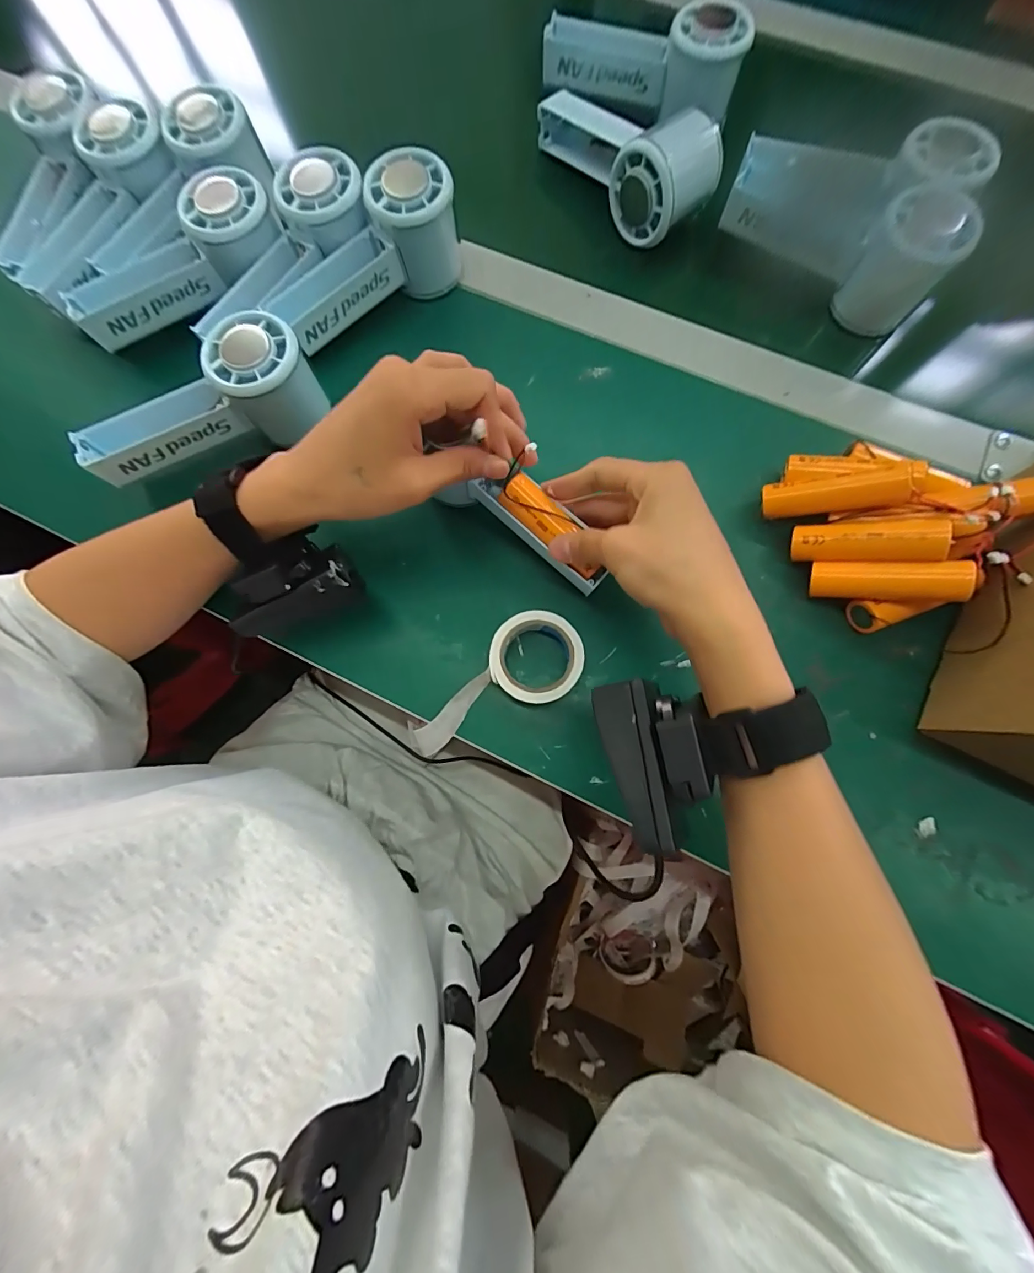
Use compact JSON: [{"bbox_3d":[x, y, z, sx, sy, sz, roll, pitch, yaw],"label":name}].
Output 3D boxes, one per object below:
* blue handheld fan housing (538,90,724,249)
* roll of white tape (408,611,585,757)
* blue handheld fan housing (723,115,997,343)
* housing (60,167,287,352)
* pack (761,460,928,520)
[{"bbox_3d":[0.079,-0.372,0.336,0.066,0.066,0.151,-43,81,-7],"label":"blue handheld fan housing"},{"bbox_3d":[-0.012,0.037,0.266,0.111,0.021,0.052,-44,81,-7],"label":"roll of white tape"},{"bbox_3d":[0.235,-0.302,0.308,0.154,0.056,0.104,39,82,8],"label":"blue handheld fan housing"},{"bbox_3d":[-0.236,-0.258,0.305,0.154,0.038,0.056,-27,79,8],"label":"housing"},{"bbox_3d":[0.190,-0.086,0.262,0.076,0.015,0.021,-1,77,30],"label":"pack"}]

